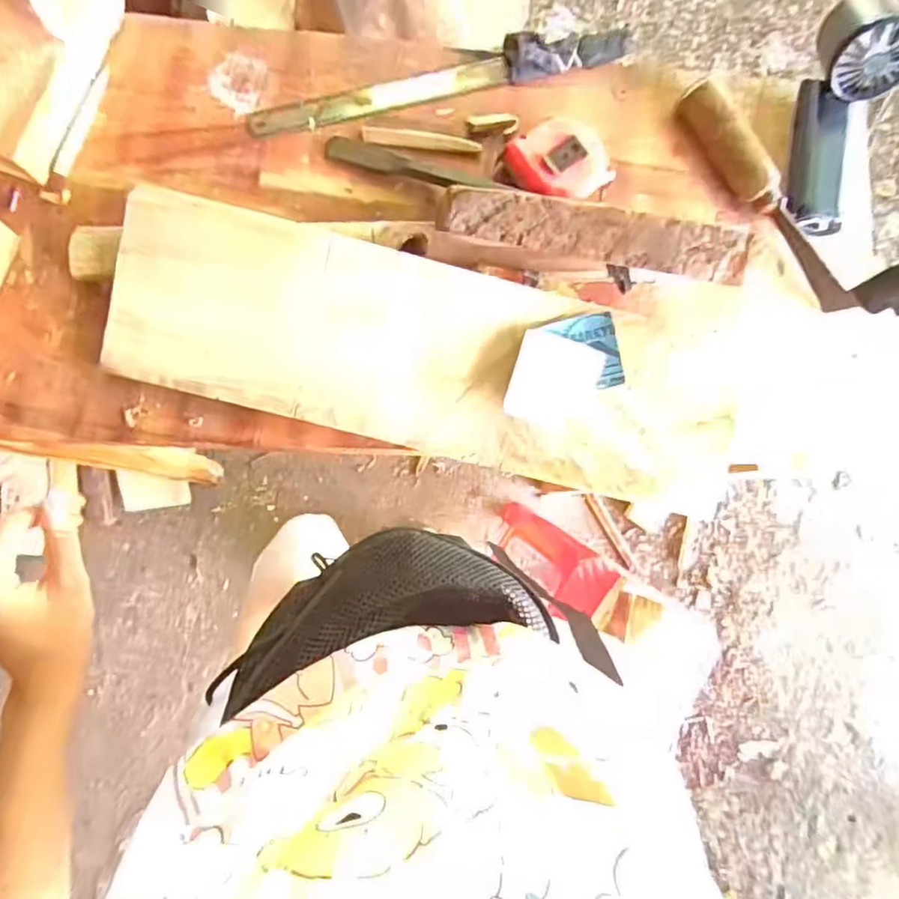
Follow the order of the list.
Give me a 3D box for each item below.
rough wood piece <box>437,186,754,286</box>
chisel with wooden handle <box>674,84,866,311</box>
[{"bbox_3d":[0.101,-0.150,0.412,0.213,0.023,0.032,9,84,-5],"label":"rough wood piece"},{"bbox_3d":[0.255,-0.200,0.474,0.026,0.027,0.210,-37,89,-8],"label":"chisel with wooden handle"}]

